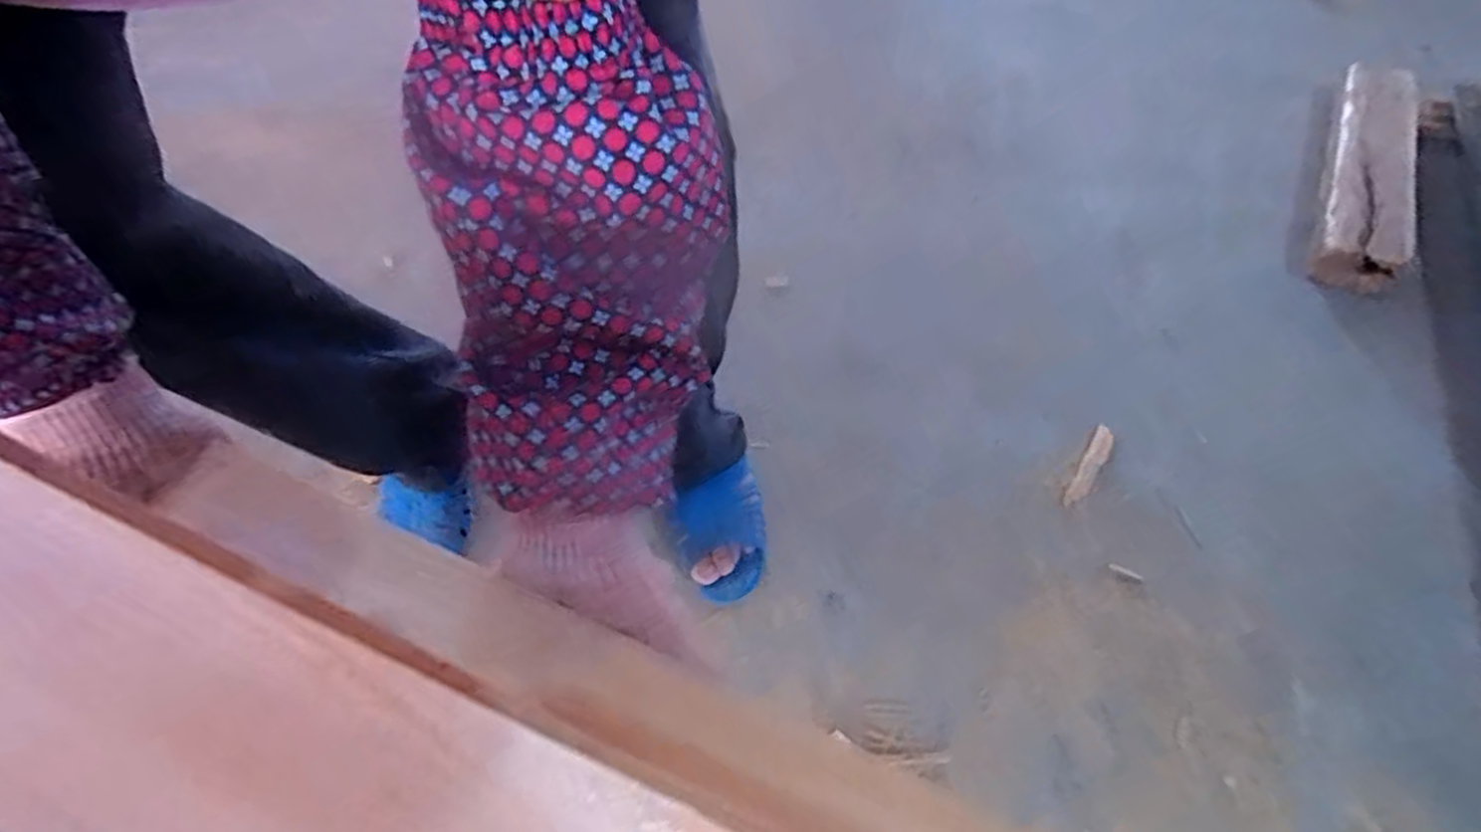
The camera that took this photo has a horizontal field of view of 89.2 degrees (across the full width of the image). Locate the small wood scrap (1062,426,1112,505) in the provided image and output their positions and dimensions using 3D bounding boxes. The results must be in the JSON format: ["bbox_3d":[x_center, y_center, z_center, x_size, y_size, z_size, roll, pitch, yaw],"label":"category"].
[{"bbox_3d":[0.335,0.049,0.721,0.018,0.013,0.102,30,62,18],"label":"small wood scrap"}]

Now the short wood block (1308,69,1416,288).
[{"bbox_3d":[0.792,-0.317,0.941,0.089,0.046,0.463,13,60,31],"label":"short wood block"}]

